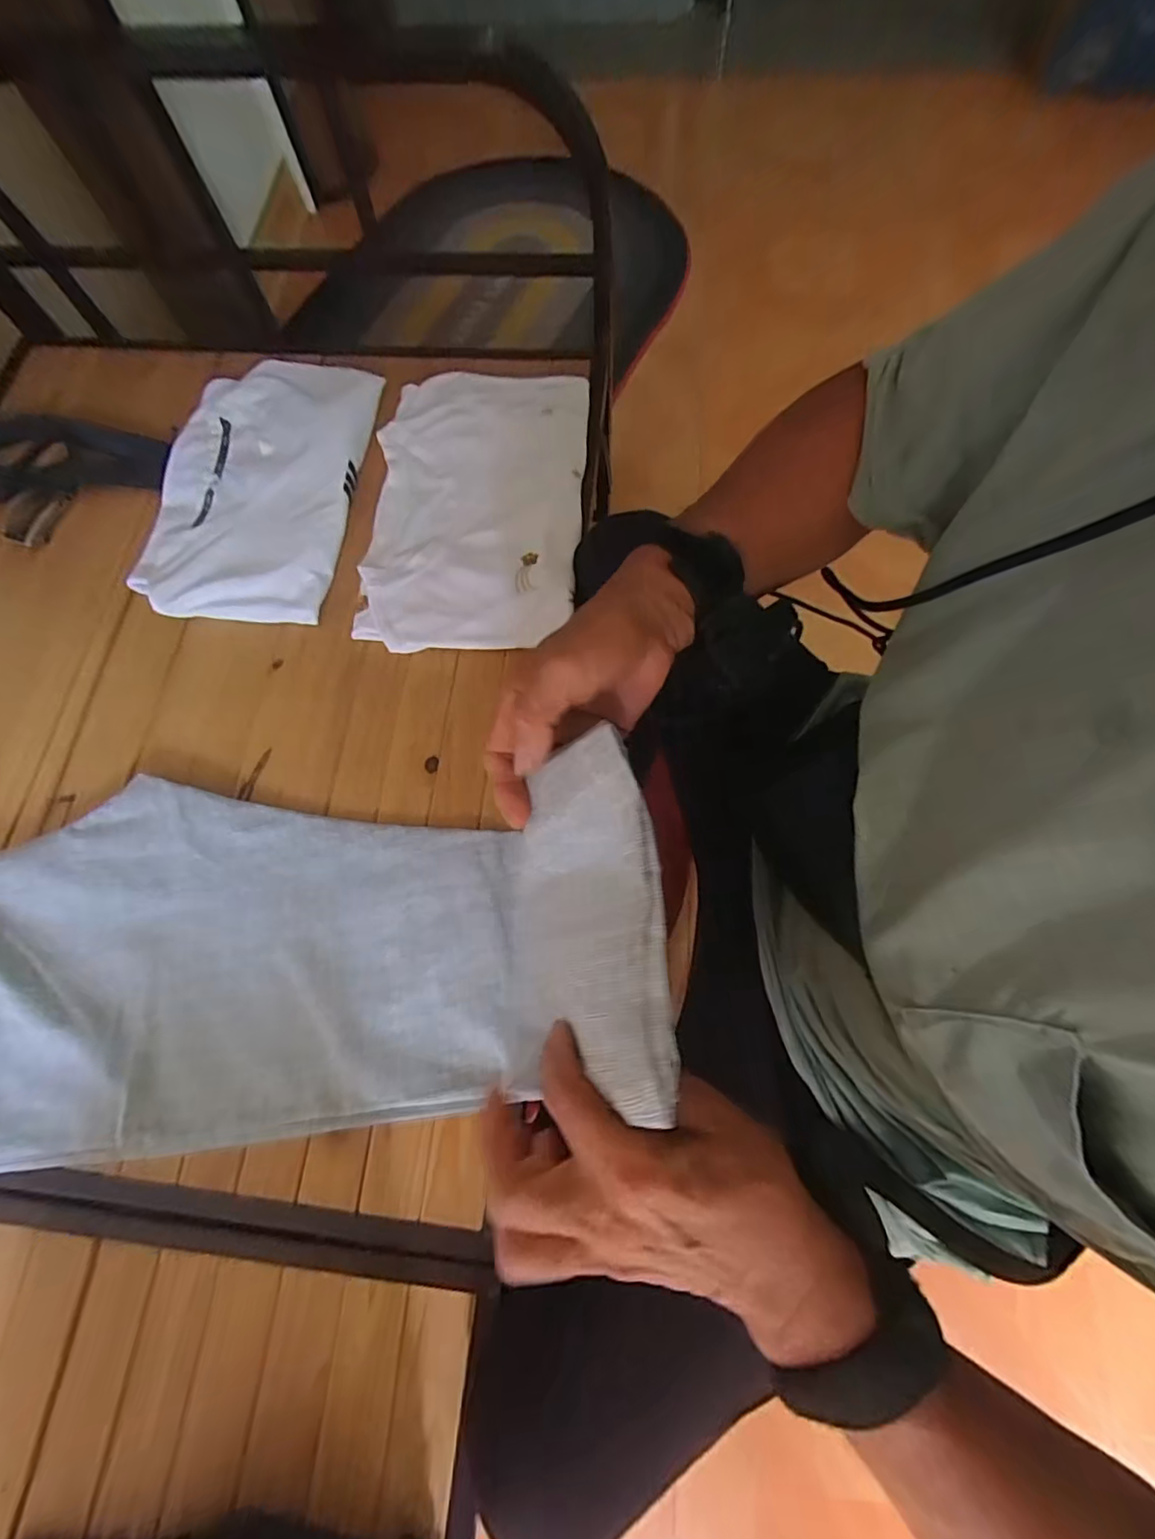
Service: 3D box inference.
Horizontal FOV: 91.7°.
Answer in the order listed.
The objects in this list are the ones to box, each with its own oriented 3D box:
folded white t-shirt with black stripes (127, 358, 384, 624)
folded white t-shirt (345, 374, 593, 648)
[{"bbox_3d":[-0.363,-0.323,0.629,0.216,0.020,0.331,3,73,3],"label":"folded white t-shirt with black stripes"},{"bbox_3d":[-0.109,-0.302,0.616,0.226,0.014,0.360,2,73,2],"label":"folded white t-shirt"}]

